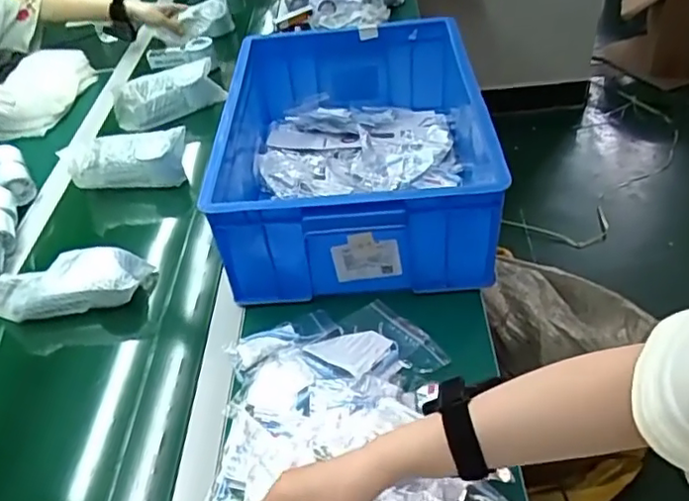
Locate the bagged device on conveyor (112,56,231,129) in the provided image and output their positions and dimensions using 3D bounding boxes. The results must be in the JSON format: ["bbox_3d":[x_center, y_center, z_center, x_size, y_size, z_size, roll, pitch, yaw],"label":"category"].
[{"bbox_3d":[-0.331,-0.299,1.168,0.204,0.088,0.043,-28,46,-22],"label":"bagged device on conveyor"}]

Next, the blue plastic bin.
[{"bbox_3d":[0.005,-0.148,0.877,0.385,0.162,0.452,-4,42,4],"label":"blue plastic bin"}]

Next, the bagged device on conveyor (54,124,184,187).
[{"bbox_3d":[-0.351,-0.146,0.996,0.190,0.073,0.057,-8,42,-1],"label":"bagged device on conveyor"}]

